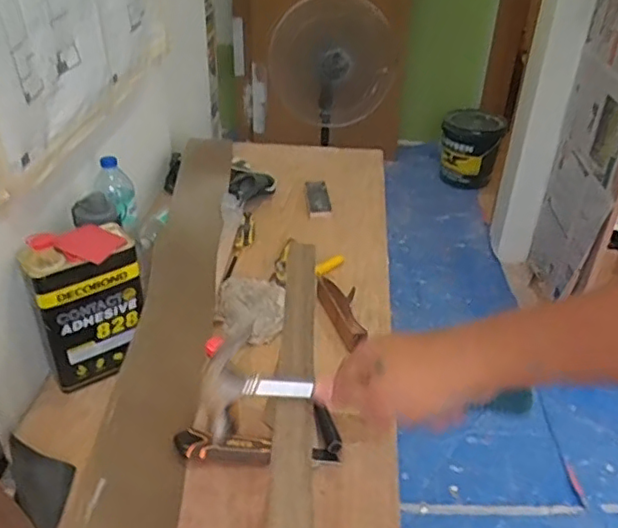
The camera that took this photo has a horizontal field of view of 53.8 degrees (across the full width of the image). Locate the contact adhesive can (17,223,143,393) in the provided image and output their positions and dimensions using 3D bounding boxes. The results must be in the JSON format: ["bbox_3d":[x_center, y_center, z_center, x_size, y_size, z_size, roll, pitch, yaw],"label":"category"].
[{"bbox_3d":[-0.359,0.069,1.007,0.171,0.237,0.109,-23,41,-32],"label":"contact adhesive can"}]

